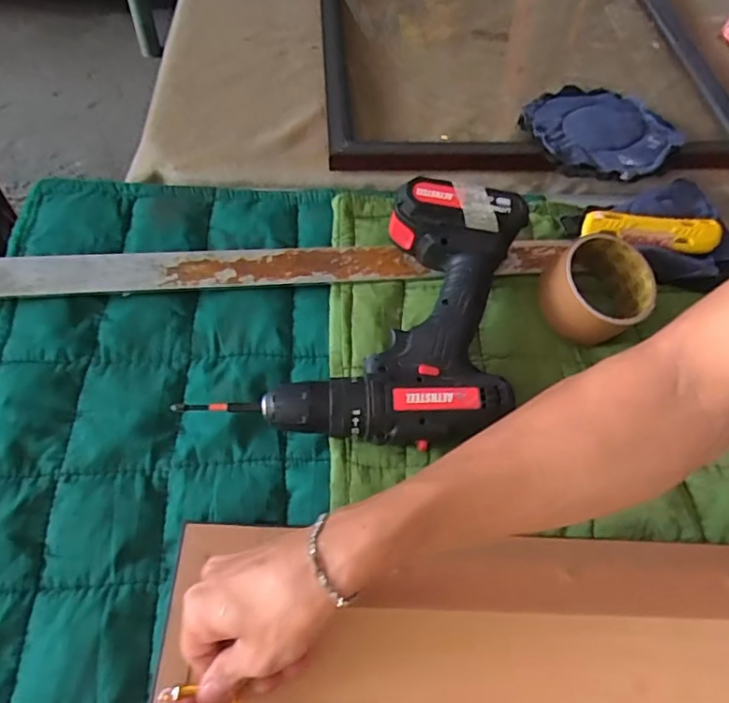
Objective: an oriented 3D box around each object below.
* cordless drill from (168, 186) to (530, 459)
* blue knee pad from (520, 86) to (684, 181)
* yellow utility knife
[{"bbox_3d":[0.000,-0.039,0.443,0.235,0.080,0.209,8,60,2],"label":"cordless drill"},{"bbox_3d":[0.248,-0.228,0.599,0.147,0.033,0.146,-27,65,-17],"label":"blue knee pad"},{"bbox_3d":[0.269,-0.111,0.534,0.124,0.022,0.031,5,60,-1],"label":"yellow utility knife"}]

